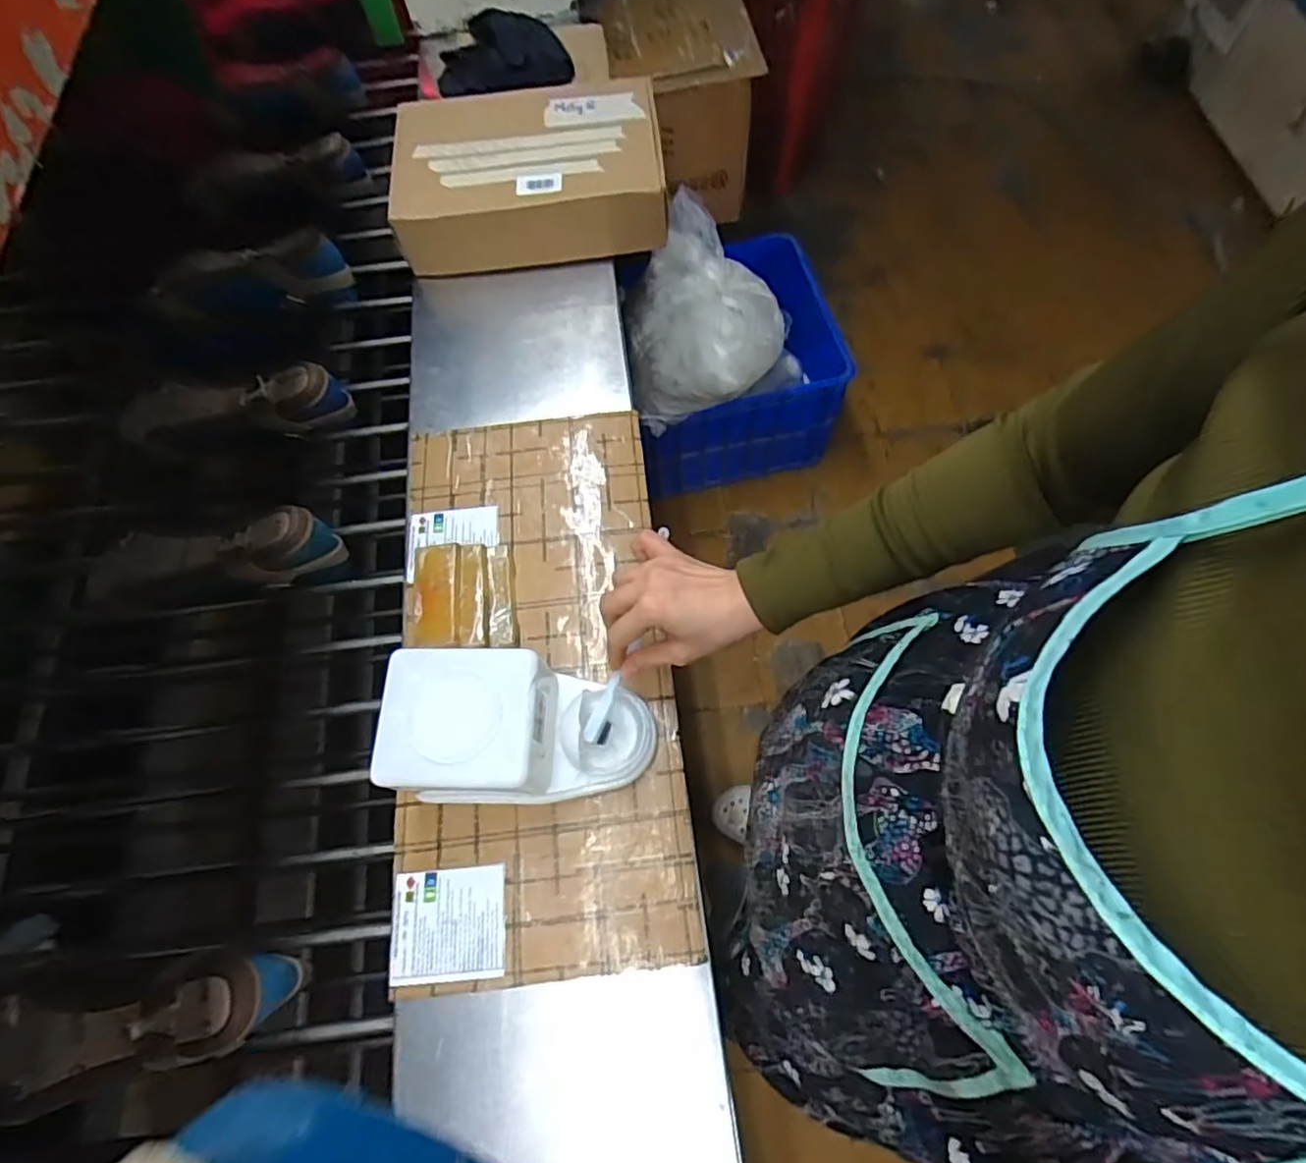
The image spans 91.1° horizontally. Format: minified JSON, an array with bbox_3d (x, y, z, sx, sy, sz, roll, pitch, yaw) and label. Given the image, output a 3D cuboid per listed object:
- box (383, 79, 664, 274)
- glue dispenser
[{"bbox_3d":[-0.140,-0.473,0.750,0.300,0.086,0.212,-4,68,1],"label":"box"},{"bbox_3d":[-0.095,0.112,0.482,0.181,0.105,0.101,-1,69,2],"label":"glue dispenser"}]

